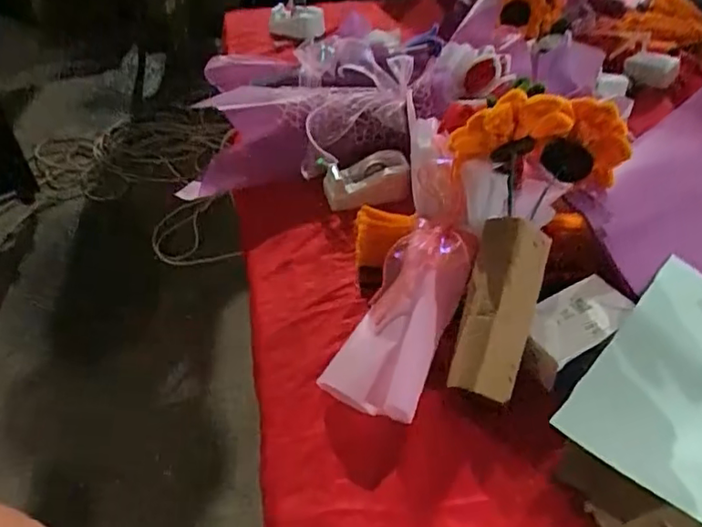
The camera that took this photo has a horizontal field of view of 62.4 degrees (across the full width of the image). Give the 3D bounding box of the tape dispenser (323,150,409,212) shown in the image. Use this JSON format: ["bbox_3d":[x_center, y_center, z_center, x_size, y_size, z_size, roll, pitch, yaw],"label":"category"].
[{"bbox_3d":[0.018,-0.100,0.691,0.100,0.042,0.067,-15,69,9],"label":"tape dispenser"}]

